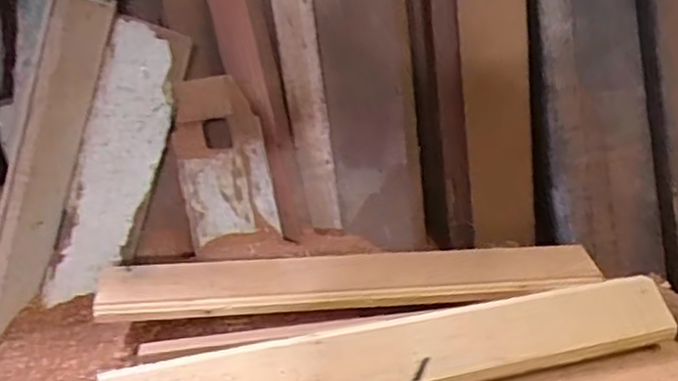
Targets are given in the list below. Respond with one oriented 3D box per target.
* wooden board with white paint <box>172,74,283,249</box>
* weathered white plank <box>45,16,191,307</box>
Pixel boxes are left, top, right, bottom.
[{"bbox_3d":[-0.170,-0.048,0.978,0.132,0.231,0.028,-13,9,-17],"label":"wooden board with white paint"},{"bbox_3d":[-0.309,-0.035,0.944,0.100,0.403,0.019,14,6,-28],"label":"weathered white plank"}]

